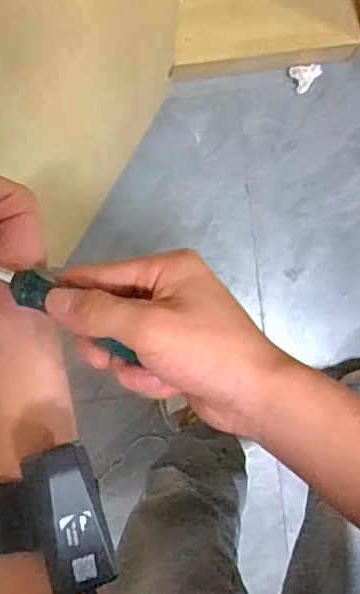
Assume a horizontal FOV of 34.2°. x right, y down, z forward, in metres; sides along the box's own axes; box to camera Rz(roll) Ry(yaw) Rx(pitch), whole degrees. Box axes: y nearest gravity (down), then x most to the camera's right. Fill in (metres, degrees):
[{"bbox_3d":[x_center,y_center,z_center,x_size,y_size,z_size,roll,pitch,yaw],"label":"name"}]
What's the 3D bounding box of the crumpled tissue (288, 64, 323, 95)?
[{"bbox_3d":[0.257,-0.448,1.184,0.061,0.013,0.053,-26,92,-1],"label":"crumpled tissue"}]

